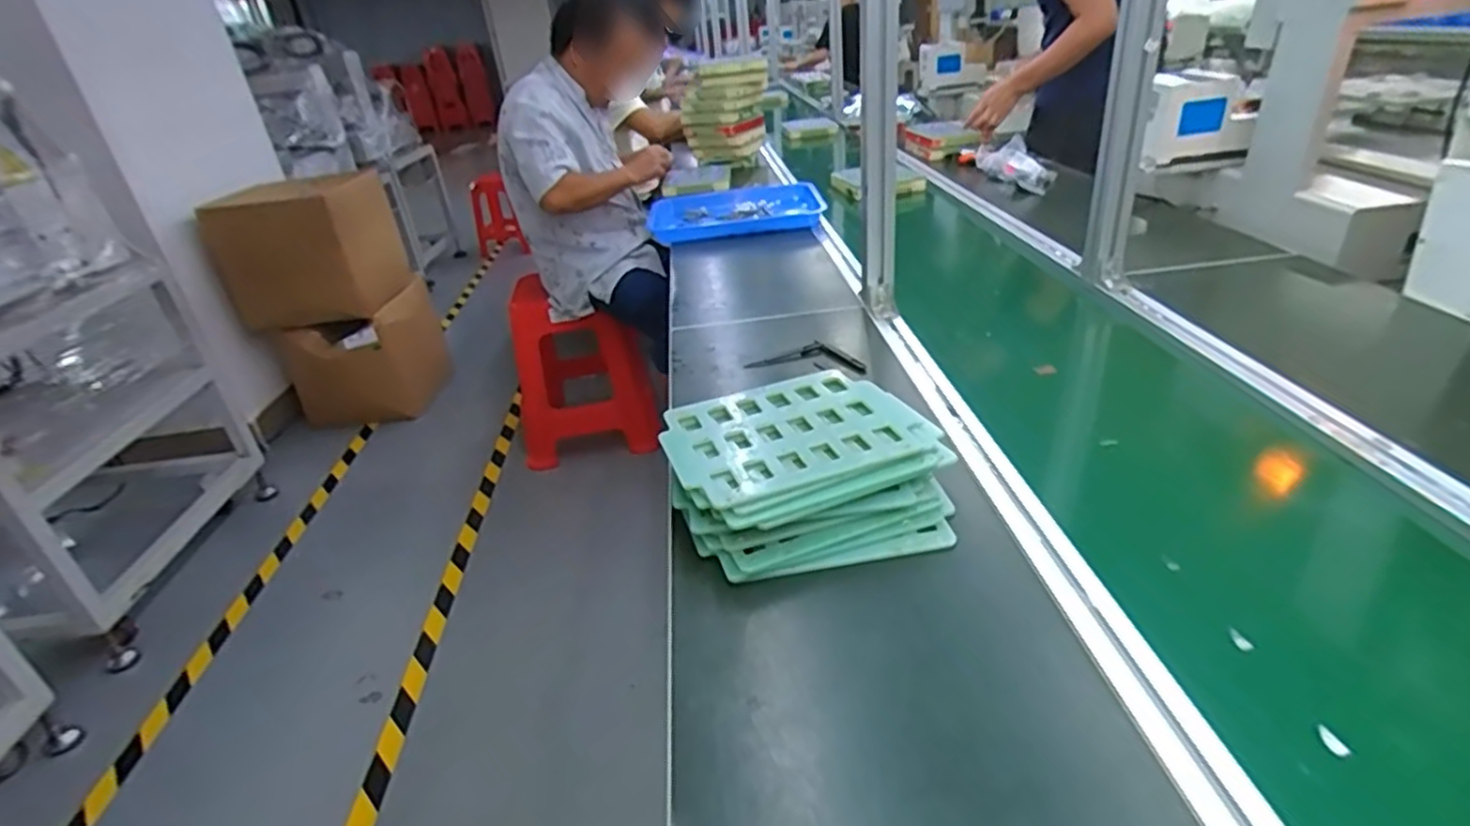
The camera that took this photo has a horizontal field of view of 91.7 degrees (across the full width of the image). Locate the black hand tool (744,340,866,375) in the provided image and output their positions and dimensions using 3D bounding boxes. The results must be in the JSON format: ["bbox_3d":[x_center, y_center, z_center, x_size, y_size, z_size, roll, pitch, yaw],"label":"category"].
[{"bbox_3d":[0.097,-0.070,0.950,0.153,0.025,0.065,2,31,13],"label":"black hand tool"}]

